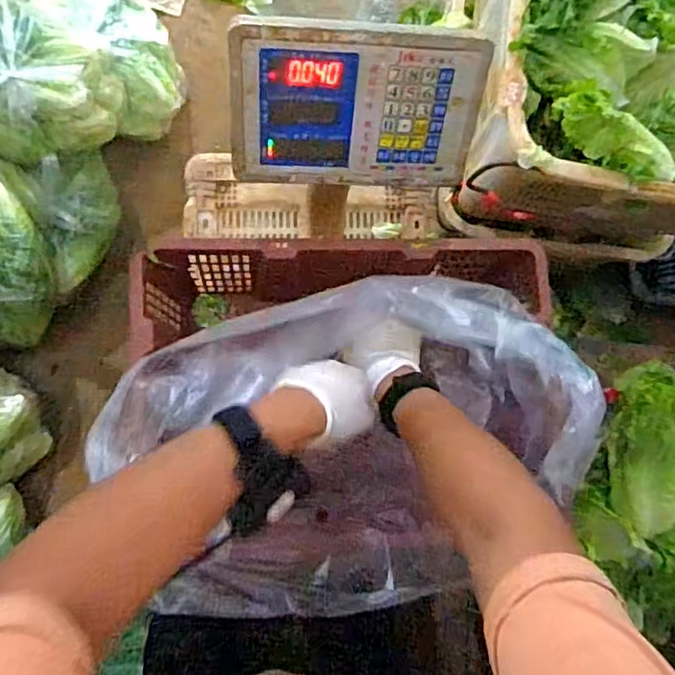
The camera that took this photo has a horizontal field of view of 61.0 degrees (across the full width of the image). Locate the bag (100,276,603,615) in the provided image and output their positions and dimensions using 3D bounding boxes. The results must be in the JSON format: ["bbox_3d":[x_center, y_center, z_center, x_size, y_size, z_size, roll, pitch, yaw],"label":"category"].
[{"bbox_3d":[0.001,0.100,0.565,0.407,0.284,0.284,6,84,-4],"label":"bag"}]

